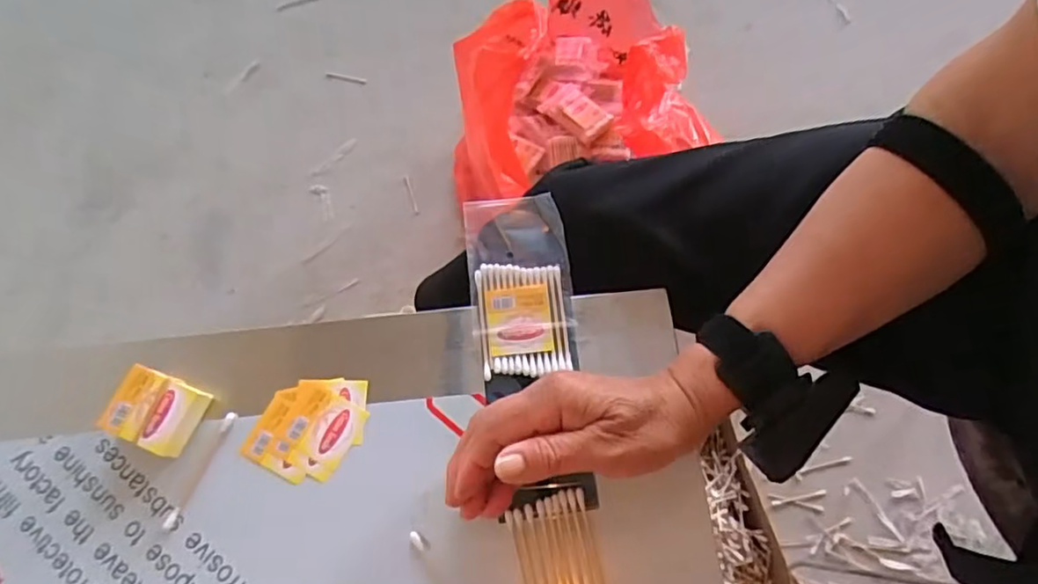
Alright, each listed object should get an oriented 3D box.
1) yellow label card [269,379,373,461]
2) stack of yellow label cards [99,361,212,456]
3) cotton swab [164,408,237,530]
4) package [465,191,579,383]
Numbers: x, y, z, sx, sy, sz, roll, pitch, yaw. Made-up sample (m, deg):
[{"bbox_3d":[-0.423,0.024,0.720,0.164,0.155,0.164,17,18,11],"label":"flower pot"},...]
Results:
[{"bbox_3d":[-0.121,0.079,0.373,0.048,0.004,0.037,18,71,7],"label":"yellow label card"},{"bbox_3d":[-0.214,0.072,0.365,0.047,0.027,0.041,22,71,9],"label":"stack of yellow label cards"},{"bbox_3d":[-0.191,0.106,0.363,0.008,0.004,0.073,23,72,9],"label":"cotton swab"},{"bbox_3d":[0.001,-0.008,0.399,0.064,0.009,0.119,-6,70,-1],"label":"package"}]

